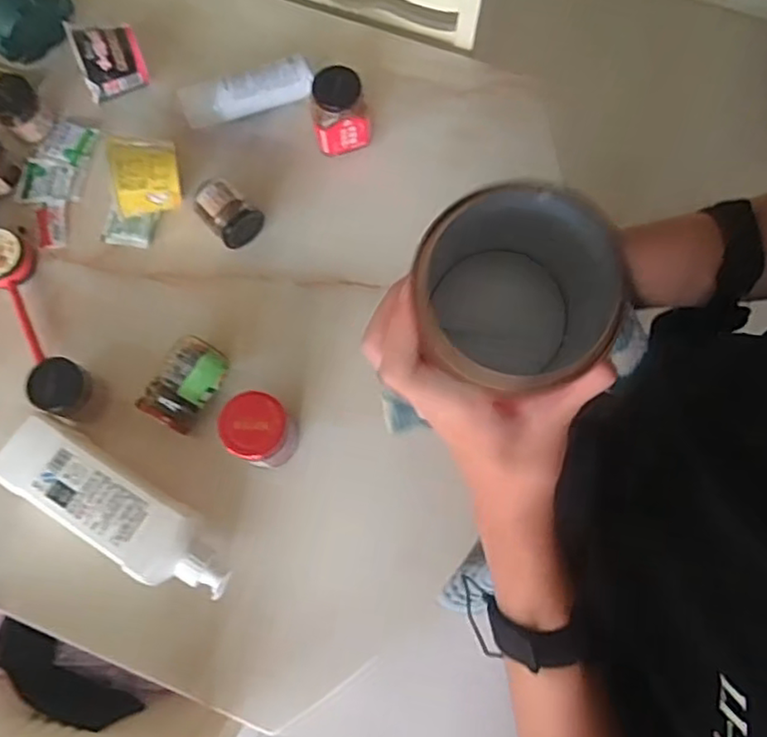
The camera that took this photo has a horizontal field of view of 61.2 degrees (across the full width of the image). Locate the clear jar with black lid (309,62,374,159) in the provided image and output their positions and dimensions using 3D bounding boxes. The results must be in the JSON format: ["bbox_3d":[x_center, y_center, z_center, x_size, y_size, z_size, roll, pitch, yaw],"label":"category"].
[{"bbox_3d":[-0.052,-0.309,0.782,0.066,0.085,0.058,-9,74,-2],"label":"clear jar with black lid"}]

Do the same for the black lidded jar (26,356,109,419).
[{"bbox_3d":[-0.342,0.023,0.704,0.052,0.072,0.056,0,74,1],"label":"black lidded jar"}]

